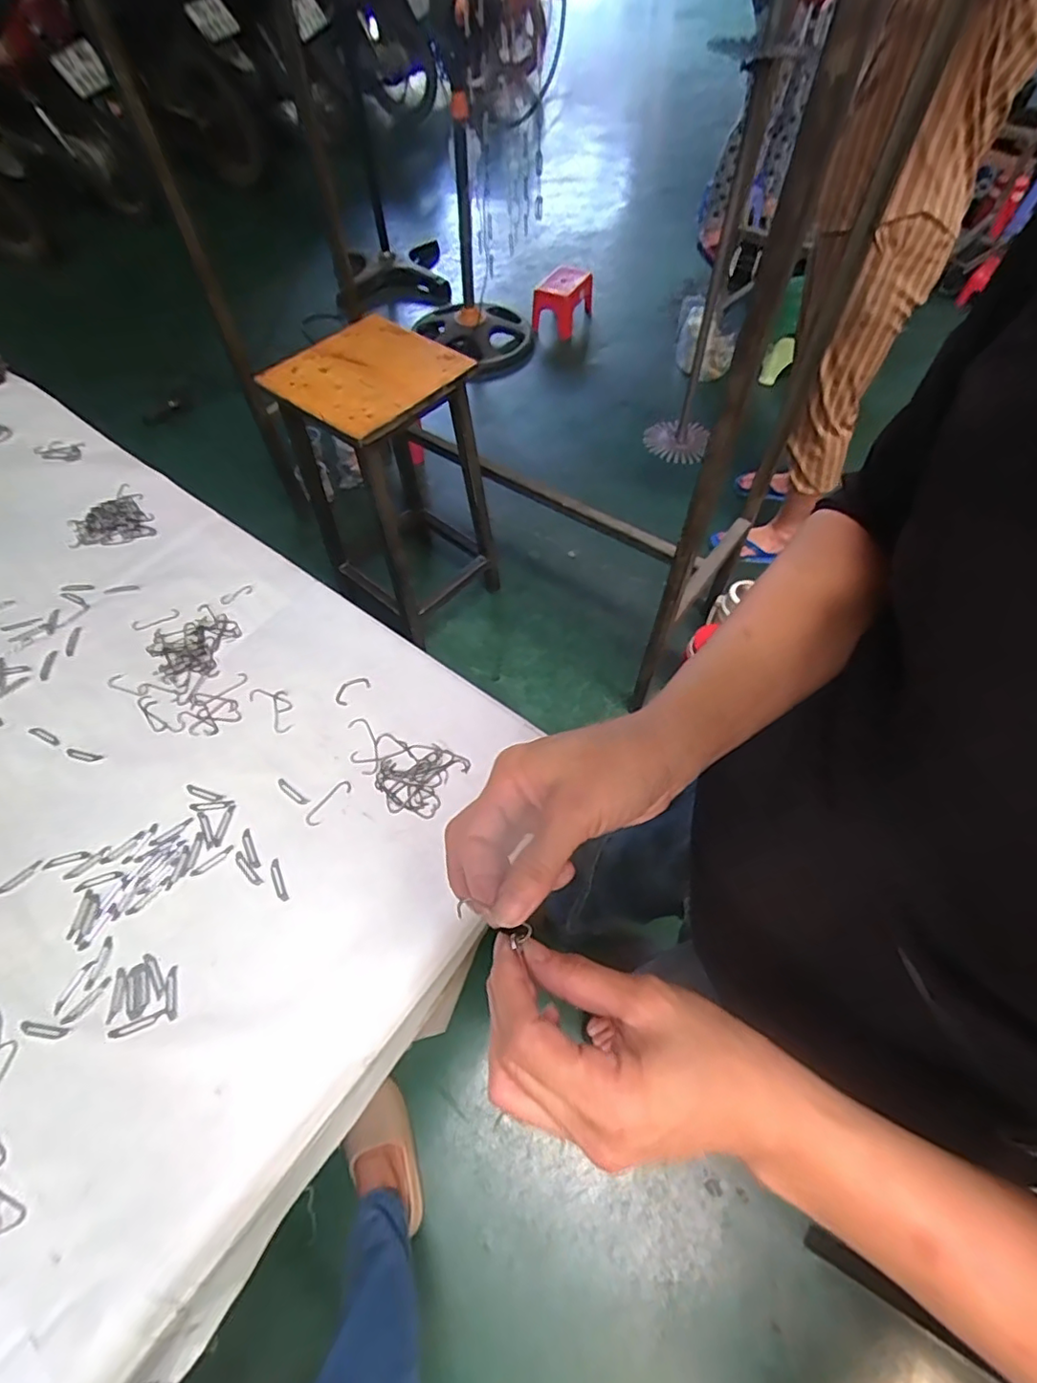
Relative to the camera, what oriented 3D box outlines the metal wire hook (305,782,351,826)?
[{"bbox_3d":[-0.149,0.087,0.458,0.013,0.004,0.043,33,63,20],"label":"metal wire hook"}]

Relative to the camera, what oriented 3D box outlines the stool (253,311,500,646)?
[{"bbox_3d":[-0.279,-0.465,1.318,0.321,0.565,0.358,35,65,21],"label":"stool"}]

